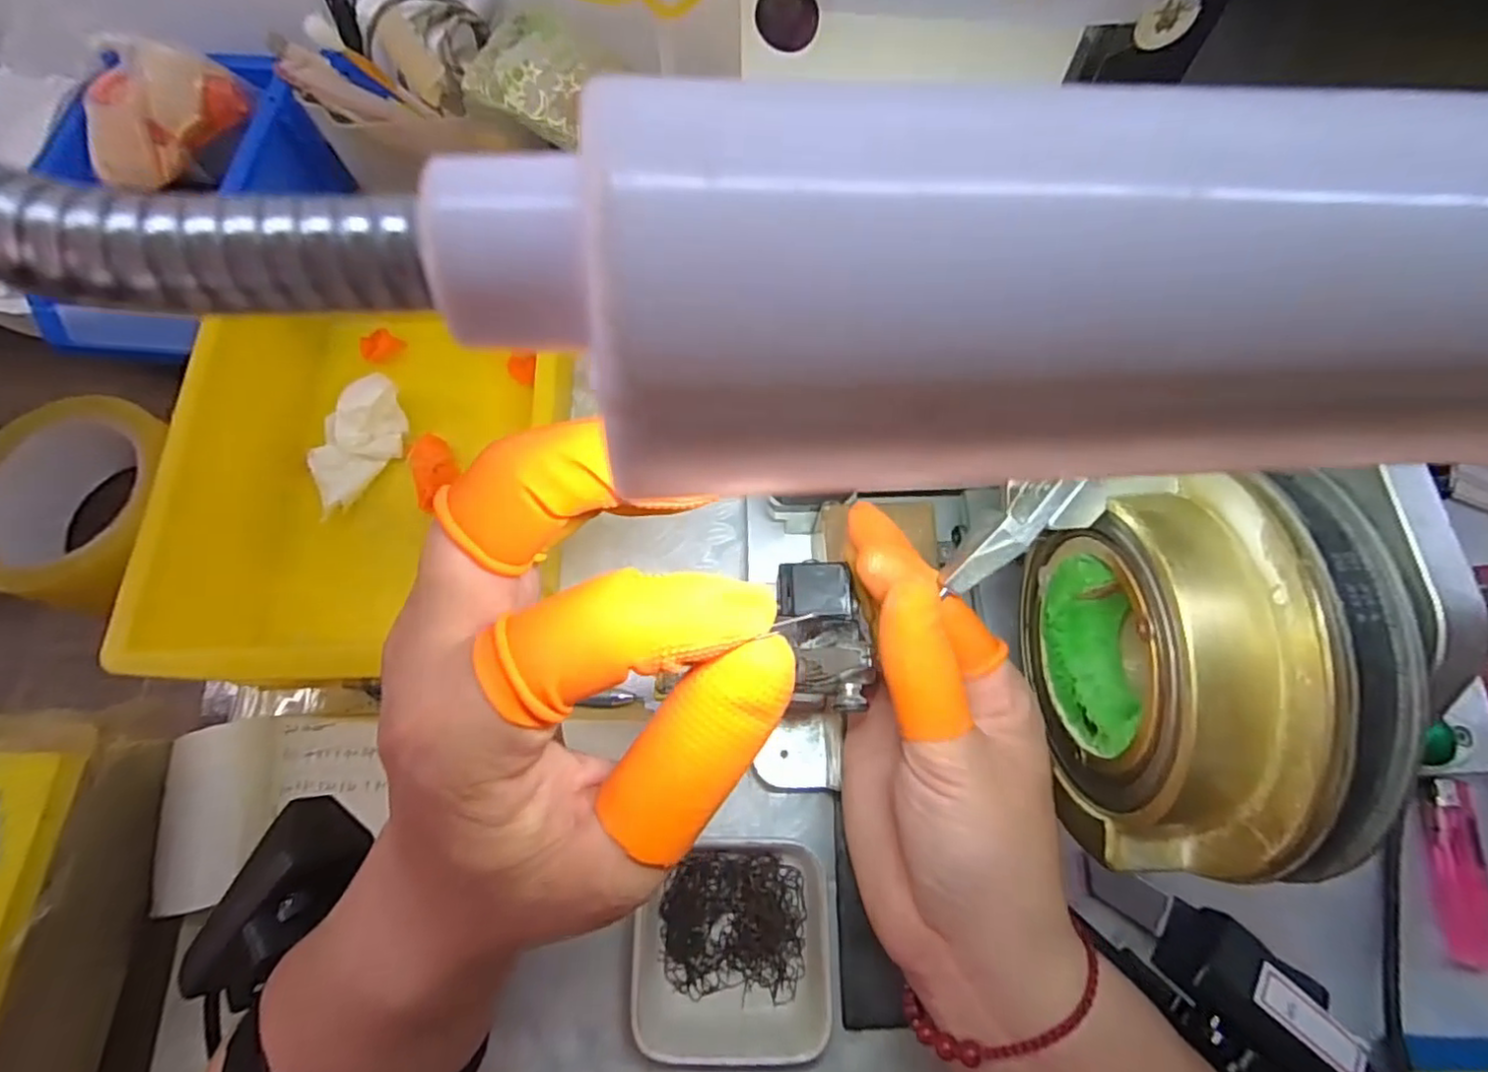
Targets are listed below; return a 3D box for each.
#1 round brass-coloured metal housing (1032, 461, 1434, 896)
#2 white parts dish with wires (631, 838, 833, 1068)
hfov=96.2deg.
[{"bbox_3d":[0.121,0.037,0.183,0.046,0.090,0.099,-2,70,0],"label":"round brass-coloured metal housing"},{"bbox_3d":[-0.005,0.177,0.289,0.082,0.028,0.082,-1,70,0],"label":"white parts dish with wires"}]

